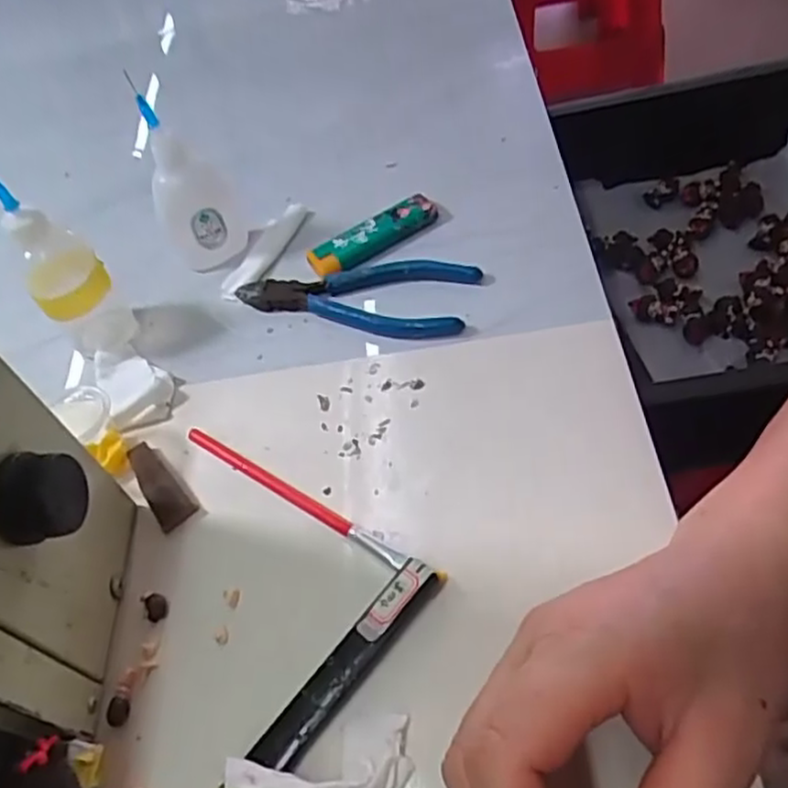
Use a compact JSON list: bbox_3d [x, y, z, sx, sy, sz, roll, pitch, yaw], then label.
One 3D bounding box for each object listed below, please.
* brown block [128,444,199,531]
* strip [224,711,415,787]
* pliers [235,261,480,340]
[{"bbox_3d":[-0.110,0.040,0.334,0.018,0.004,0.050,-35,55,-15],"label":"brown block"},{"bbox_3d":[-0.023,0.128,0.242,0.060,0.019,0.032,-22,53,-5],"label":"strip"},{"bbox_3d":[-0.022,-0.054,0.384,0.127,0.020,0.044,6,55,15],"label":"pliers"}]

